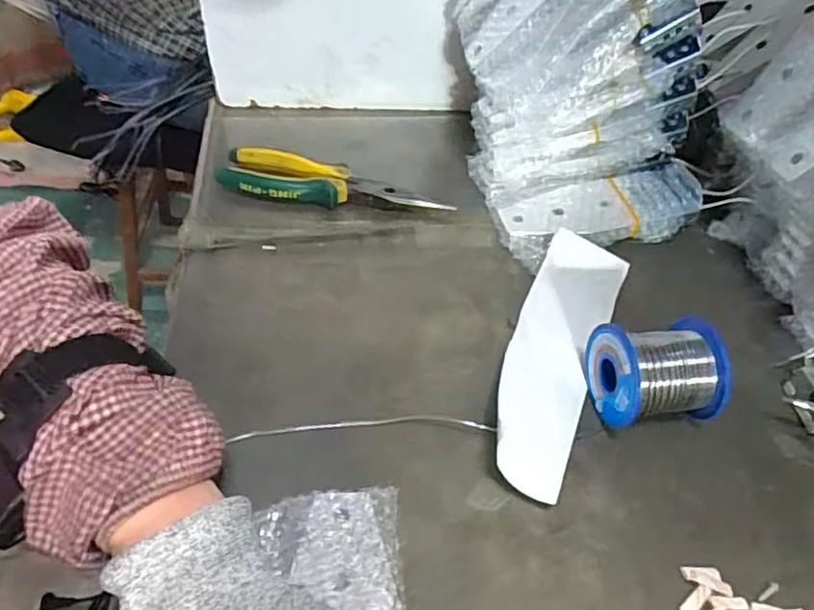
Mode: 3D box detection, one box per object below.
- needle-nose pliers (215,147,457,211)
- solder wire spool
[{"bbox_3d":[-0.065,-0.103,0.521,0.195,0.021,0.050,10,48,4],"label":"needle-nose pliers"},{"bbox_3d":[0.155,0.045,0.380,0.075,0.055,0.058,-5,49,-9],"label":"solder wire spool"}]

